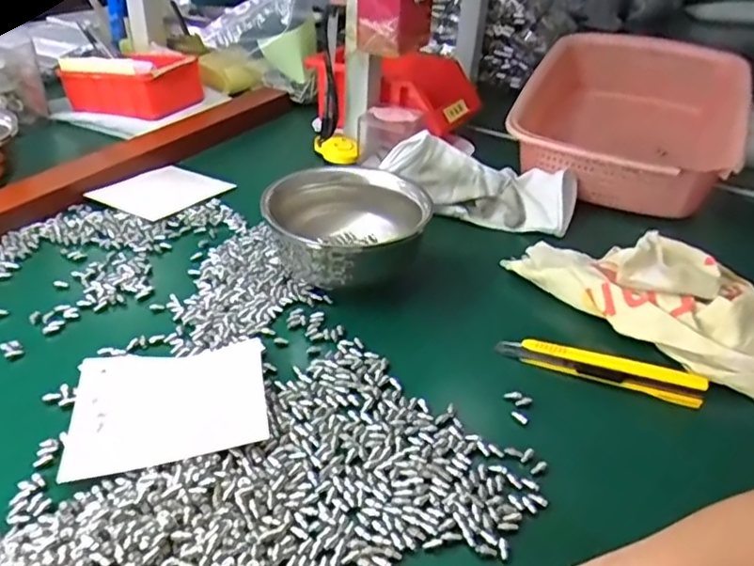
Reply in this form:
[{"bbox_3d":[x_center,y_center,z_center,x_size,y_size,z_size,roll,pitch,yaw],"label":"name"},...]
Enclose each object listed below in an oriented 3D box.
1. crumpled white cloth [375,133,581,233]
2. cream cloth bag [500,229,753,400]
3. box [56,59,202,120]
[{"bbox_3d":[0.097,-0.093,0.583,0.186,0.069,0.076,7,35,4],"label":"crumpled white cloth"},{"bbox_3d":[0.207,0.004,0.448,0.227,0.062,0.088,27,41,30],"label":"cream cloth bag"},{"bbox_3d":[-0.286,-0.236,0.725,0.138,0.058,0.096,20,38,22],"label":"box"}]

